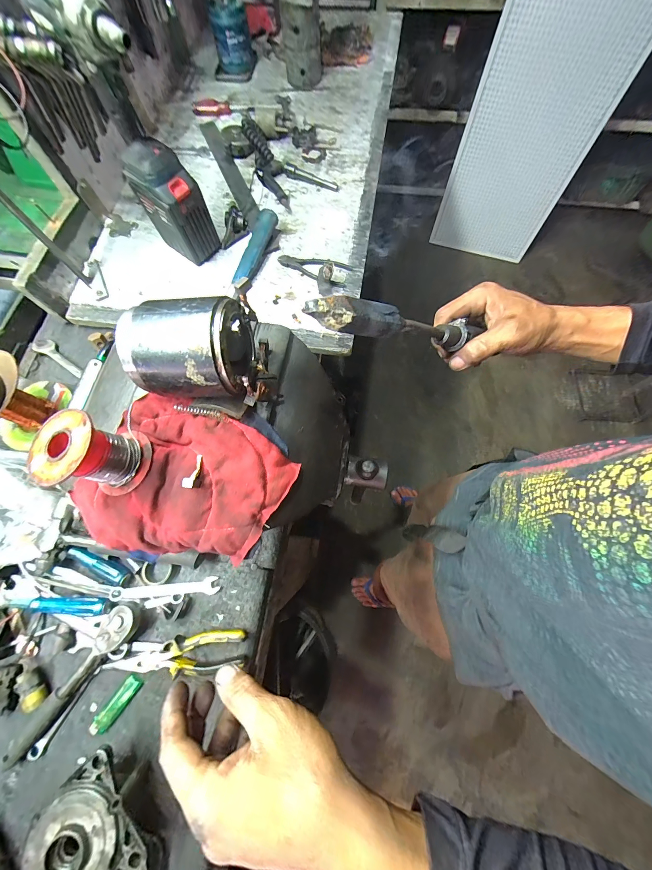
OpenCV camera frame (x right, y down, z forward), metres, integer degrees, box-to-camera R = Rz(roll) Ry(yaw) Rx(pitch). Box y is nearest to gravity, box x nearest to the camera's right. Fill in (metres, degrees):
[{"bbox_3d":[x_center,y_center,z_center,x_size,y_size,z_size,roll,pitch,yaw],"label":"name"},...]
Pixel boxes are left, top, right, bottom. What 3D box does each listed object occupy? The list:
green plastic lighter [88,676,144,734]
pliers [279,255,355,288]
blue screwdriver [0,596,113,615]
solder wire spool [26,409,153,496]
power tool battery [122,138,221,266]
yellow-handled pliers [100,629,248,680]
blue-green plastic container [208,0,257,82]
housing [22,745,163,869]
[{"bbox_3d":[-0.295,0.380,0.428,0.022,0.009,0.076,35,77,12],"label":"green plastic lighter"},{"bbox_3d":[-0.025,-0.339,0.613,0.145,0.011,0.055,18,74,8],"label":"pliers"},{"bbox_3d":[-0.412,0.246,0.445,0.194,0.026,0.019,1,72,3],"label":"blue screwdriver"},{"bbox_3d":[-0.173,0.014,0.225,0.059,0.053,0.054,19,74,8],"label":"solder wire spool"},{"bbox_3d":[-0.280,-0.419,0.558,0.112,0.176,0.073,31,76,11],"label":"power tool battery"},{"bbox_3d":[-0.211,0.321,0.437,0.190,0.026,0.051,-9,72,-4],"label":"yellow-handled pliers"},{"bbox_3d":[-0.239,-0.980,0.760,0.108,0.101,0.087,-5,72,1],"label":"blue-green plastic container"},{"bbox_3d":[-0.271,0.474,0.355,0.120,0.072,0.148,-37,74,-9],"label":"housing"}]

